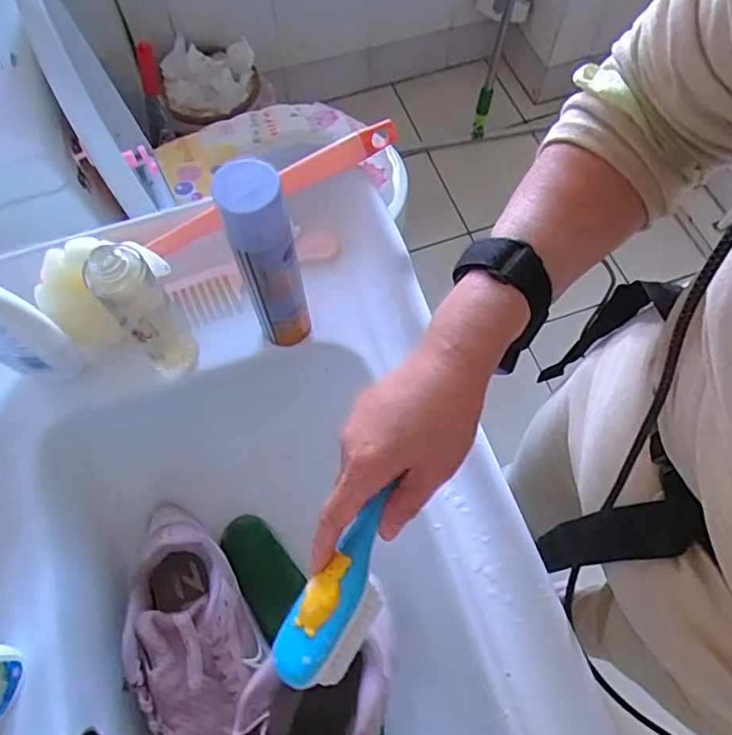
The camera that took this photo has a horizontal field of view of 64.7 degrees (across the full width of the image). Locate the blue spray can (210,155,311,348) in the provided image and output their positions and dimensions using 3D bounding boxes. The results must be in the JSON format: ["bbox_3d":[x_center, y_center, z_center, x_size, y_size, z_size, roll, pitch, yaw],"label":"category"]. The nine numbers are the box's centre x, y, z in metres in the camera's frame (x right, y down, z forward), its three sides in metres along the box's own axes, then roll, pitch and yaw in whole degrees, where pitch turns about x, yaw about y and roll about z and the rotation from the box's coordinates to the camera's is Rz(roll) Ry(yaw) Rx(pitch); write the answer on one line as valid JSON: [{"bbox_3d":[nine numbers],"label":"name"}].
[{"bbox_3d":[-0.074,-0.073,0.443,0.041,0.194,0.036,-22,66,-9],"label":"blue spray can"}]

